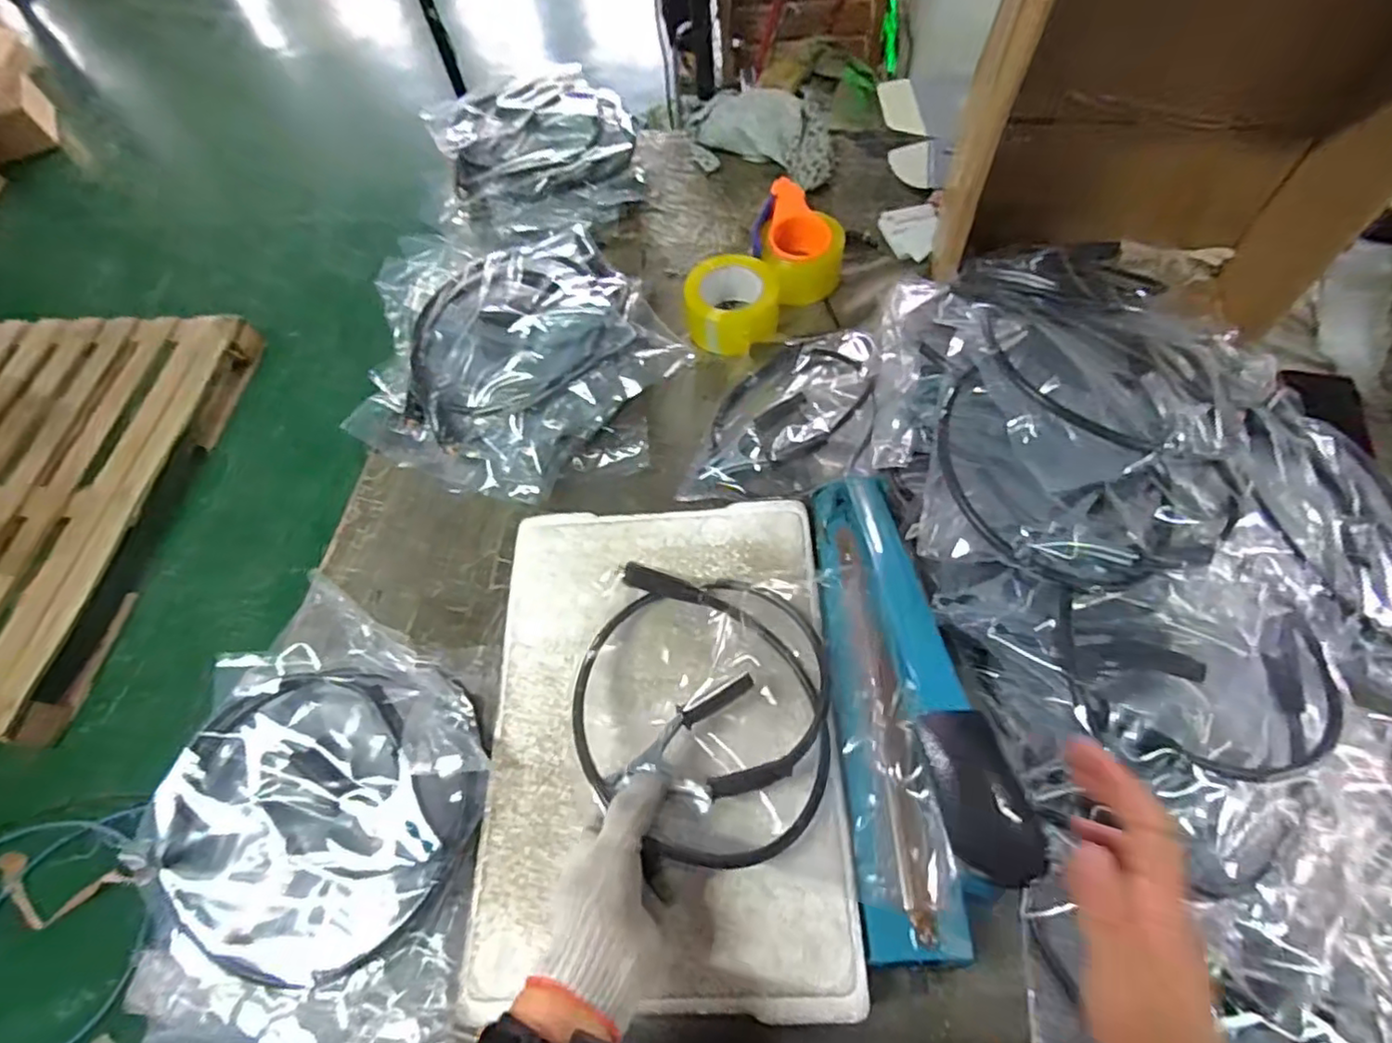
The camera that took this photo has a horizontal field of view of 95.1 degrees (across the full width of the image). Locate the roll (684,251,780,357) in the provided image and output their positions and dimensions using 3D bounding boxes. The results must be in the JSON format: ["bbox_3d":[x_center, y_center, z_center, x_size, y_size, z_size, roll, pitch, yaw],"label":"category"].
[{"bbox_3d":[0.046,-0.275,0.799,0.121,0.054,0.116,-4,61,3],"label":"roll"}]

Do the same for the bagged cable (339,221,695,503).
[{"bbox_3d":[-0.199,-0.189,0.735,0.353,0.132,0.312,21,66,16],"label":"bagged cable"}]

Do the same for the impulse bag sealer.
[{"bbox_3d":[0.169,0.135,0.519,0.116,0.087,0.371,-4,61,3],"label":"impulse bag sealer"}]

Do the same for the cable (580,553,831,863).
[{"bbox_3d":[0.006,0.144,0.505,0.201,0.058,0.222,6,63,3],"label":"cable"}]

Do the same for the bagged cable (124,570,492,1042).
[{"bbox_3d":[-0.302,0.241,0.514,0.256,0.073,0.335,-4,61,3],"label":"bagged cable"}]

